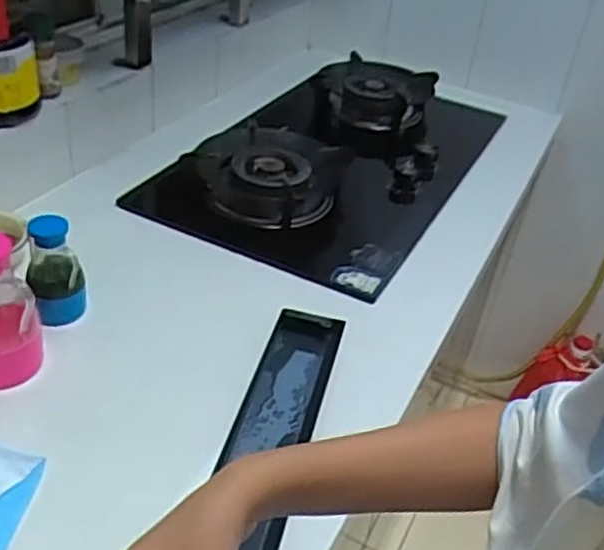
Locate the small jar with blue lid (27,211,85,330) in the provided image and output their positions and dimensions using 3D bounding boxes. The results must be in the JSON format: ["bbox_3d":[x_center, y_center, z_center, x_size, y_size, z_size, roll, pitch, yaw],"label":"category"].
[{"bbox_3d":[-0.272,-0.004,0.780,0.056,0.119,0.056,5,36,-4],"label":"small jar with blue lid"}]

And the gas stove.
[{"bbox_3d":[0.067,-0.228,1.216,0.420,0.092,0.737,20,38,17],"label":"gas stove"}]

